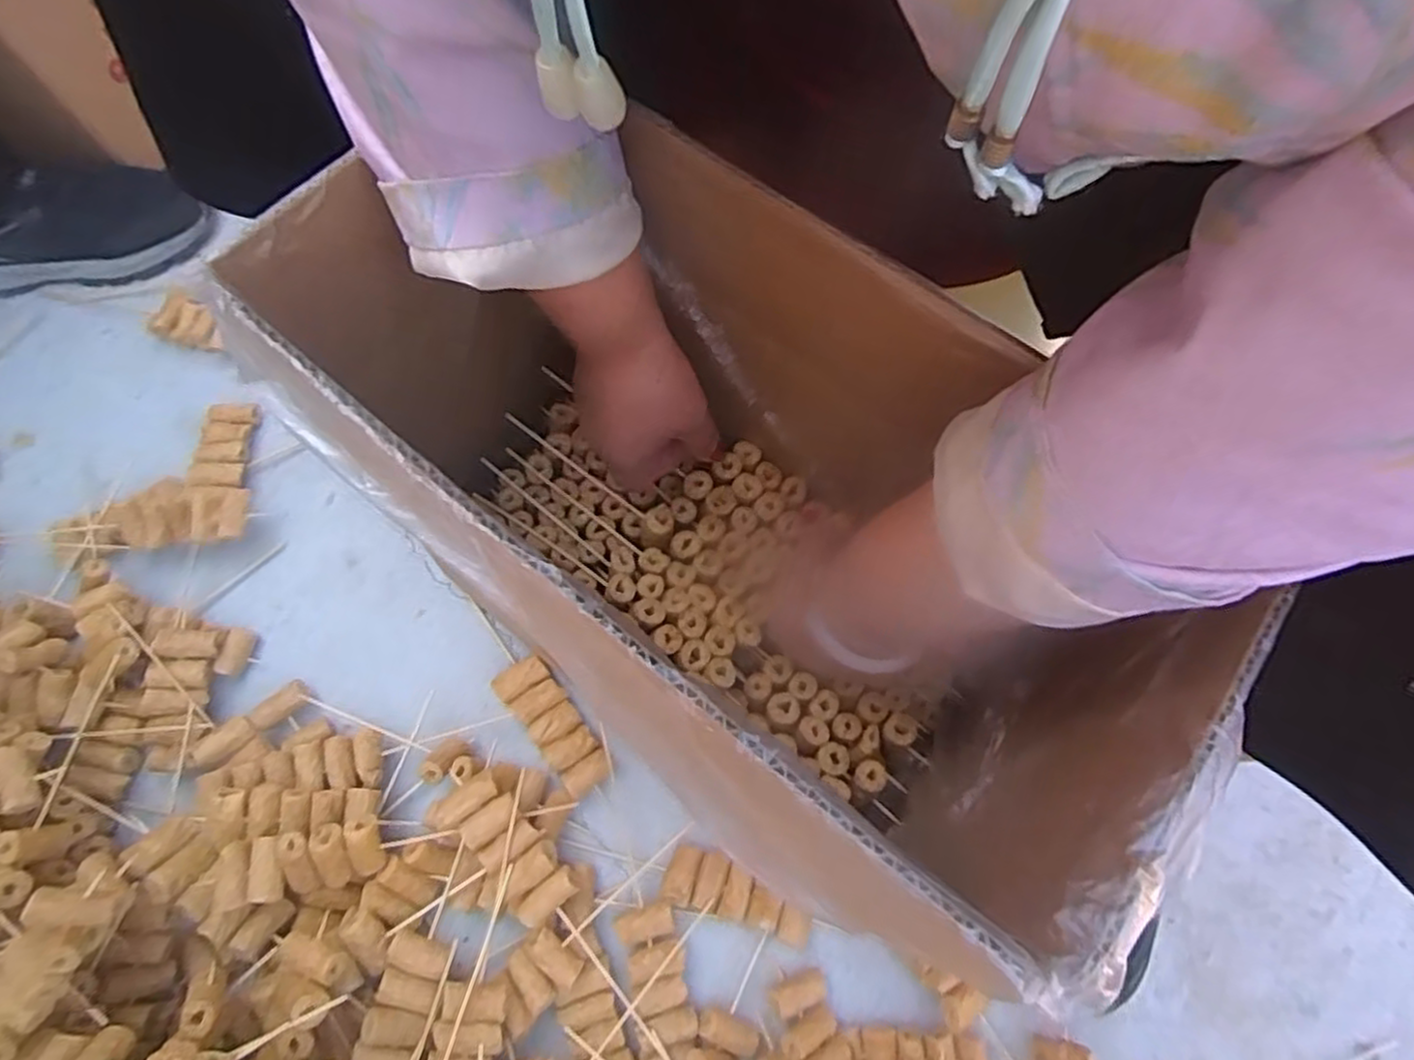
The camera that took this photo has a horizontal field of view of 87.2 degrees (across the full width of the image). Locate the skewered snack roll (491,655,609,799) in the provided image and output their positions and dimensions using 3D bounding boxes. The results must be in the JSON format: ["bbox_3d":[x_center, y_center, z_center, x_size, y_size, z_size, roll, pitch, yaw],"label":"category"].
[{"bbox_3d":[-0.113,0.144,0.549,0.039,0.024,0.105,-38,75,-13],"label":"skewered snack roll"}]

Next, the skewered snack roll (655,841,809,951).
[{"bbox_3d":[0.021,0.251,0.515,0.101,0.023,0.037,17,71,5],"label":"skewered snack roll"}]

